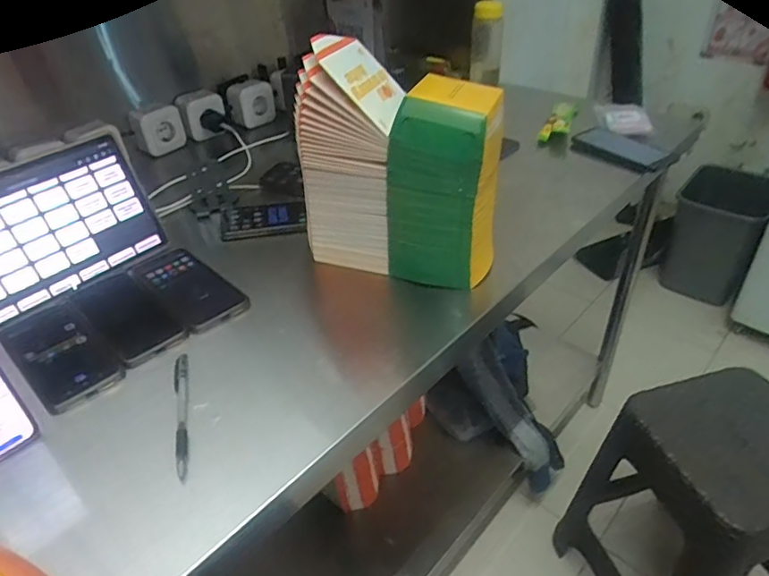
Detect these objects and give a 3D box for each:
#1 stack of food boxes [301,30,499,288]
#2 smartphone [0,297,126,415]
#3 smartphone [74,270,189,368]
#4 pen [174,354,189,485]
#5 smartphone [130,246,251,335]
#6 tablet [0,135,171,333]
[{"bbox_3d":[0.014,-0.140,0.657,0.230,0.251,0.091,13,40,21],"label":"stack of food boxes"},{"bbox_3d":[-0.361,0.071,0.616,0.082,0.015,0.177,-31,45,-32],"label":"smartphone"},{"bbox_3d":[-0.307,0.032,0.663,0.075,0.014,0.168,-31,45,-32],"label":"smartphone"},{"bbox_3d":[-0.198,0.122,0.540,0.012,0.015,0.149,-11,38,-11],"label":"pen"},{"bbox_3d":[-0.249,-0.002,0.703,0.080,0.013,0.166,-34,50,-31],"label":"smartphone"},{"bbox_3d":[-0.411,-0.072,0.682,0.245,0.163,0.011,-35,24,-34],"label":"tablet"}]

